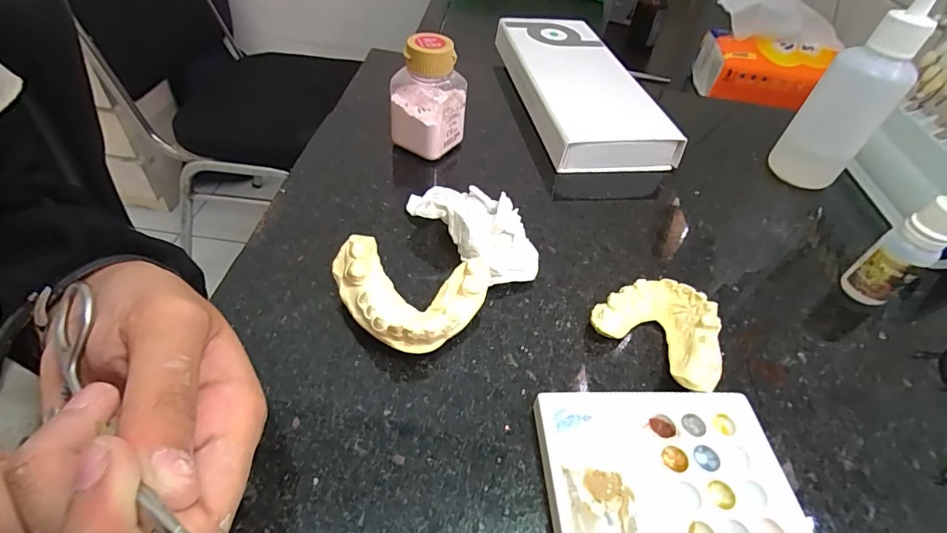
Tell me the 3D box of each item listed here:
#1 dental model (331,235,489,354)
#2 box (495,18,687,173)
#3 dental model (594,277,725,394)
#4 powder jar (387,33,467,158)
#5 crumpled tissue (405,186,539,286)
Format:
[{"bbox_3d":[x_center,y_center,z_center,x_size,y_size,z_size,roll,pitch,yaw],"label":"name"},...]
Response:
[{"bbox_3d":[-0.032,0.016,0.219,0.072,0.029,0.047,8,46,0],"label":"dental model"},{"bbox_3d":[0.087,-0.153,0.393,0.098,0.032,0.207,-3,47,-9],"label":"box"},{"bbox_3d":[0.094,0.030,0.227,0.060,0.021,0.047,37,54,26],"label":"dental model"},{"bbox_3d":[-0.029,-0.113,0.311,0.041,0.072,0.042,30,51,20],"label":"powder jar"},{"bbox_3d":[0.005,-0.023,0.262,0.080,0.026,0.048,37,53,25],"label":"crumpled tissue"}]

